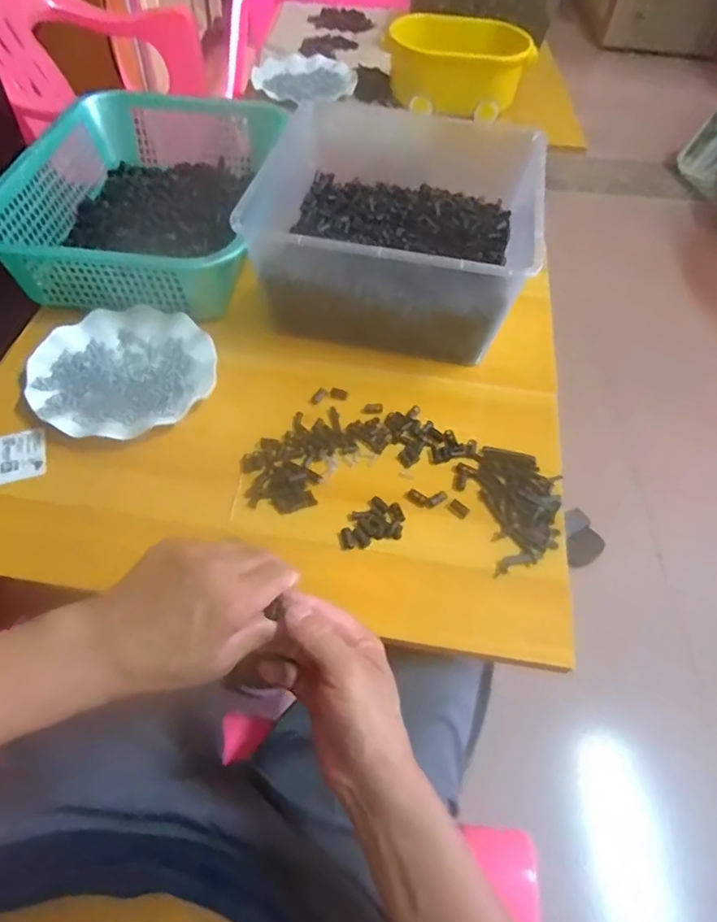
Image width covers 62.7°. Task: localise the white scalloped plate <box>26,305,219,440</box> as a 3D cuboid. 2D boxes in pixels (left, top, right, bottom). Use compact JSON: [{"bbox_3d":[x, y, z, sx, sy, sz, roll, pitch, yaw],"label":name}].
[{"bbox_3d":[-0.245,-0.099,0.614,0.176,0.020,0.175,2,53,-2],"label":"white scalloped plate"}]

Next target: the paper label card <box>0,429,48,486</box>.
[{"bbox_3d":[-0.326,-0.005,0.563,0.049,0.005,0.058,-14,58,-19],"label":"paper label card"}]

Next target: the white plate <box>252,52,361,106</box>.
[{"bbox_3d":[-0.096,-0.701,1.071,0.181,0.027,0.181,2,53,-2],"label":"white plate"}]

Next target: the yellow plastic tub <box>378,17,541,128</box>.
[{"bbox_3d":[0.160,-0.652,0.976,0.240,0.114,0.104,16,54,9],"label":"yellow plastic tub"}]

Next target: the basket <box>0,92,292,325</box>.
[{"bbox_3d":[-0.253,-0.332,0.742,0.288,0.096,0.386,6,53,1],"label":"basket"}]

